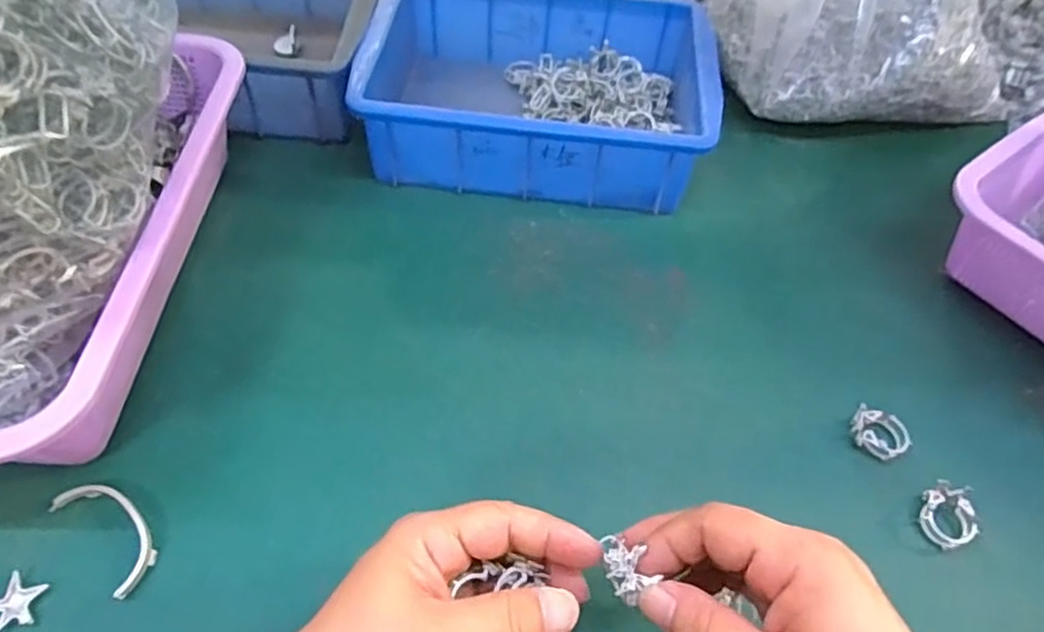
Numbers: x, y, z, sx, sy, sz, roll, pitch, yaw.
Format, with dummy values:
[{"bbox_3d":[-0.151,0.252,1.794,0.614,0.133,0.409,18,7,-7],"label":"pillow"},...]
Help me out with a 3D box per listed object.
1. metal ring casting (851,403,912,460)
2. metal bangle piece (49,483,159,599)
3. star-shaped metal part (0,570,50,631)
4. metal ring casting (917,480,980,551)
[{"bbox_3d":[0.204,0.067,0.378,0.032,0.012,0.026,25,56,14],"label":"metal ring casting"},{"bbox_3d":[-0.199,0.102,0.320,0.065,0.006,0.027,36,59,21],"label":"metal bangle piece"},{"bbox_3d":[-0.229,0.130,0.300,0.022,0.004,0.023,27,56,16],"label":"star-shaped metal part"},{"bbox_3d":[0.224,0.105,0.350,0.025,0.016,0.031,5,53,0],"label":"metal ring casting"}]

